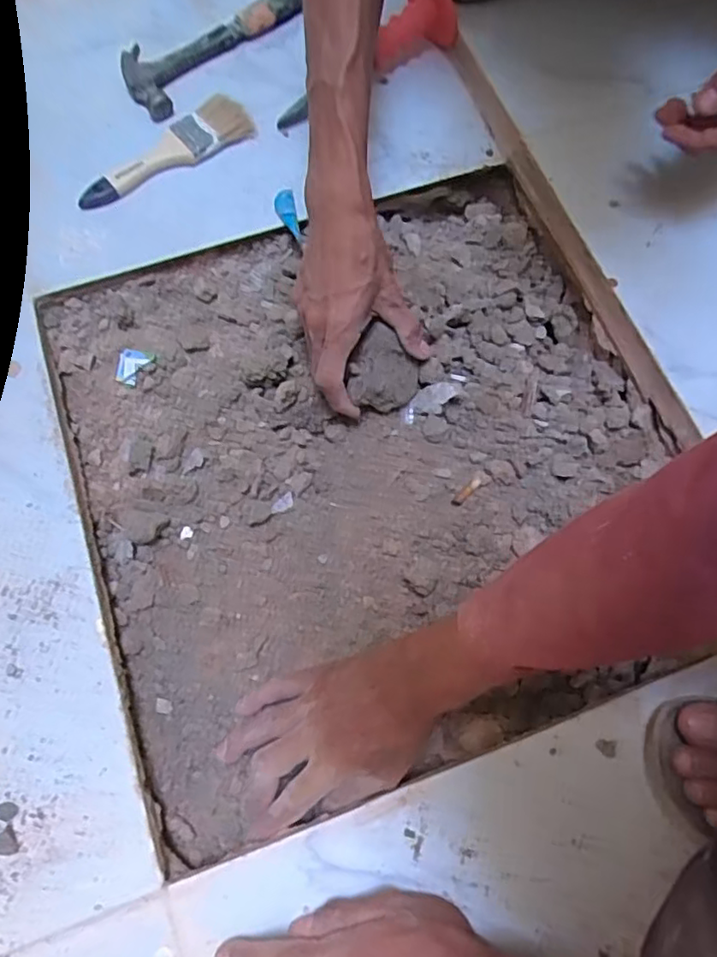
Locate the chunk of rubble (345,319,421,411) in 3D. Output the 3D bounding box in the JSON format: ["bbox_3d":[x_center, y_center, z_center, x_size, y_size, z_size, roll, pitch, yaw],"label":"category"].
[{"bbox_3d":[0.019,-0.093,0.565,0.071,0.031,0.058,40,79,-28],"label":"chunk of rubble"}]

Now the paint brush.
[{"bbox_3d":[-0.198,-0.332,0.629,0.189,0.023,0.046,-33,74,-12],"label":"paint brush"}]

